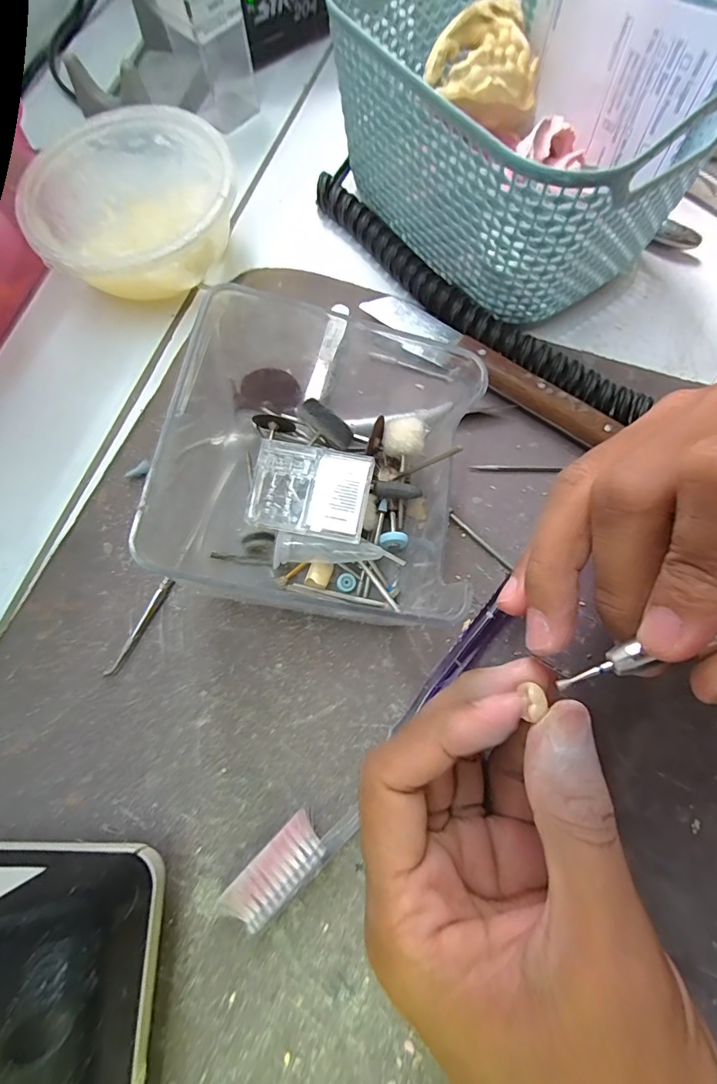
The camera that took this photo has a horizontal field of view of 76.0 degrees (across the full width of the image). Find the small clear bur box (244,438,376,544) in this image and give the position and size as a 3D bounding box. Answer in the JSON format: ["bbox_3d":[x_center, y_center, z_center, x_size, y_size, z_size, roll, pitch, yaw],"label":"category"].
[{"bbox_3d":[-0.019,-0.021,0.179,0.046,0.013,0.035,12,73,5],"label":"small clear bur box"}]

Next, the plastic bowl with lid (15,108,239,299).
[{"bbox_3d":[-0.109,-0.161,0.235,0.098,0.041,0.100,0,72,1],"label":"plastic bowl with lid"}]

